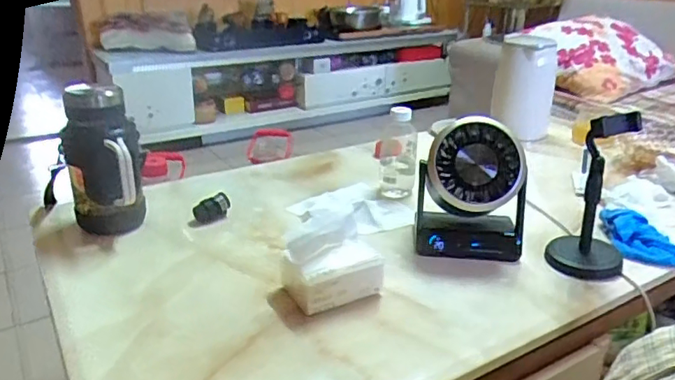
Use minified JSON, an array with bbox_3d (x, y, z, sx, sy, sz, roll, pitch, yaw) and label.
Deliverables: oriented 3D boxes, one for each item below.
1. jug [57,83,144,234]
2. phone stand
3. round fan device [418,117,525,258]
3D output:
[{"bbox_3d":[-0.365,-0.038,0.856,0.112,0.235,0.097,-9,24,-22],"label":"jug"},{"bbox_3d":[0.384,0.007,0.810,0.106,0.240,0.101,11,25,24],"label":"phone stand"},{"bbox_3d":[0.209,0.003,0.848,0.163,0.201,0.094,2,23,3],"label":"round fan device"}]

